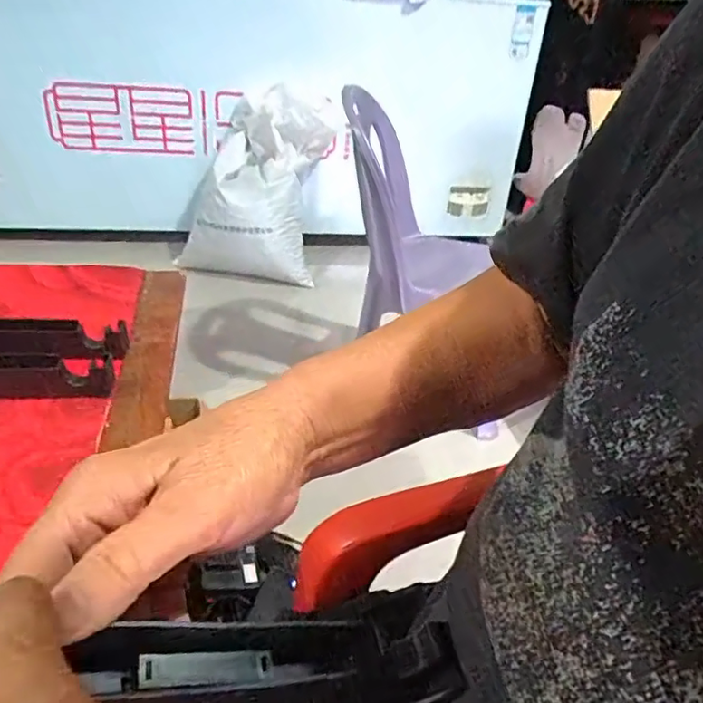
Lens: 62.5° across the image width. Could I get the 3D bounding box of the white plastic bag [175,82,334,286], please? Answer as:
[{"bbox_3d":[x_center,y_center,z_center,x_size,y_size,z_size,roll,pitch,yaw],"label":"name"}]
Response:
[{"bbox_3d":[-0.286,-0.502,1.825,0.485,0.555,0.271,-7,33,-19],"label":"white plastic bag"}]

